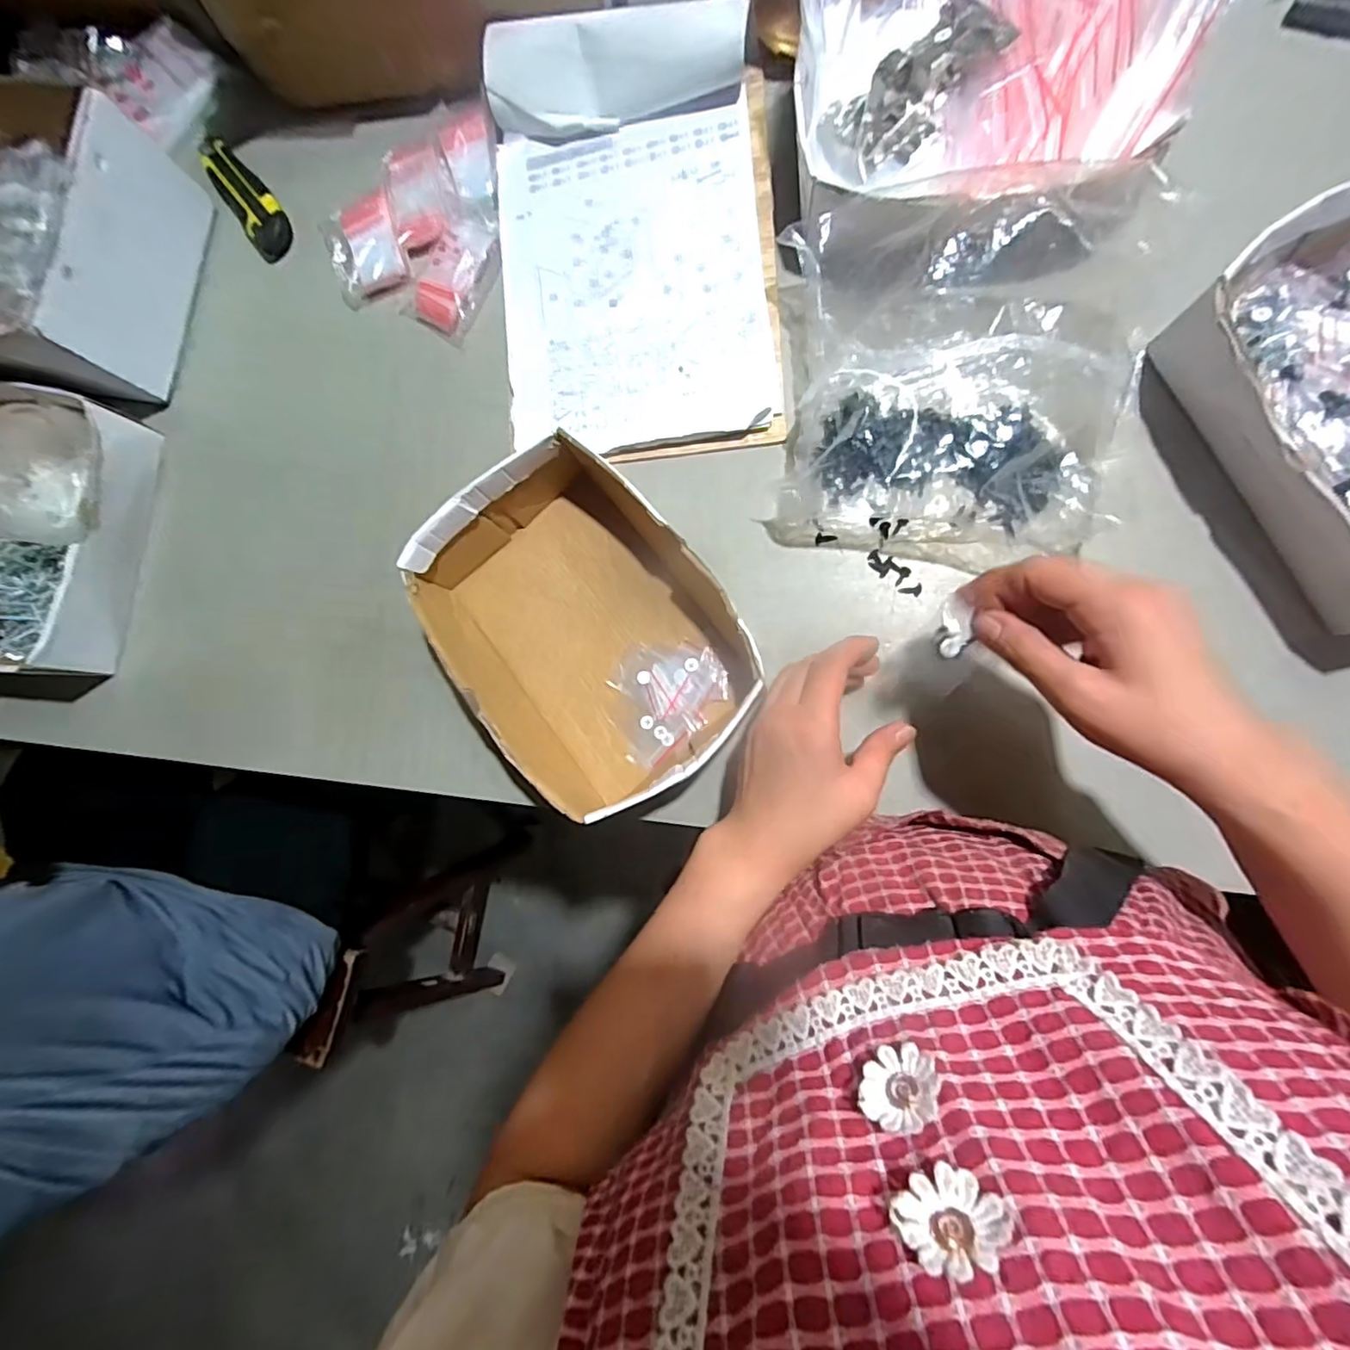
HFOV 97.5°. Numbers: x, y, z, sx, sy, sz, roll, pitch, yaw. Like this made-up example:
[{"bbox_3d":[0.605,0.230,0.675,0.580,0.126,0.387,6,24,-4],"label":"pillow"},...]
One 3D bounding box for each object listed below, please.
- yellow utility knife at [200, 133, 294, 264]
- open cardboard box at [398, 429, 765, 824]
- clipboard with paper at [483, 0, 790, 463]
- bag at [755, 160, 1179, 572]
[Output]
[{"bbox_3d":[-0.392,-0.440,0.538,0.039,0.016,0.143,-36,82,6],"label":"yellow utility knife"},{"bbox_3d":[-0.074,-0.028,0.436,0.205,0.068,0.247,-37,82,5],"label":"open cardboard box"},{"bbox_3d":[-0.035,-0.342,0.465,0.223,0.037,0.338,-5,86,9],"label":"clipboard with paper"},{"bbox_3d":[0.186,-0.197,0.390,0.224,0.096,0.222,8,88,10],"label":"bag"}]

